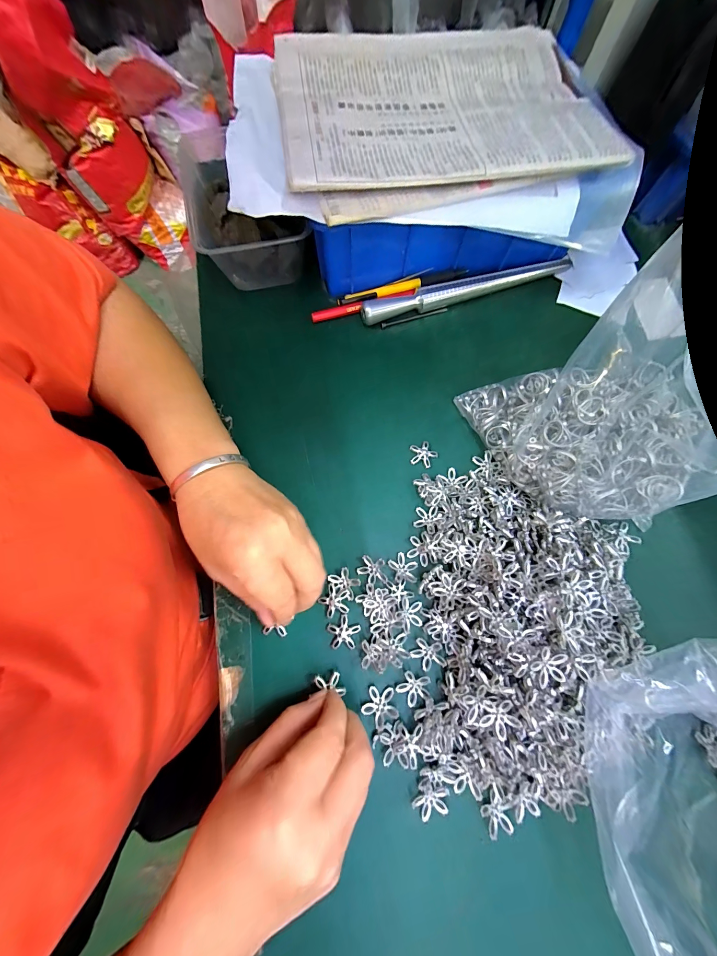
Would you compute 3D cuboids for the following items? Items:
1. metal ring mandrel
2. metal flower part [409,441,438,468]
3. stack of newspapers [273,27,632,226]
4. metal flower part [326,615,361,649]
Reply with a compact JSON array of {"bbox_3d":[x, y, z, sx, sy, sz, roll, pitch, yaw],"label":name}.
[{"bbox_3d":[0.114,-0.197,0.324,0.230,0.022,0.017,-17,75,-6],"label":"metal ring mandrel"},{"bbox_3d":[0.058,-0.022,0.283,0.024,0.005,0.023,0,74,-1],"label":"metal flower part"},{"bbox_3d":[0.069,-0.319,0.267,0.269,0.017,0.202,-12,75,-4],"label":"stack of newspapers"},{"bbox_3d":[-0.011,0.122,0.241,0.024,0.005,0.023,0,74,-1],"label":"metal flower part"}]

